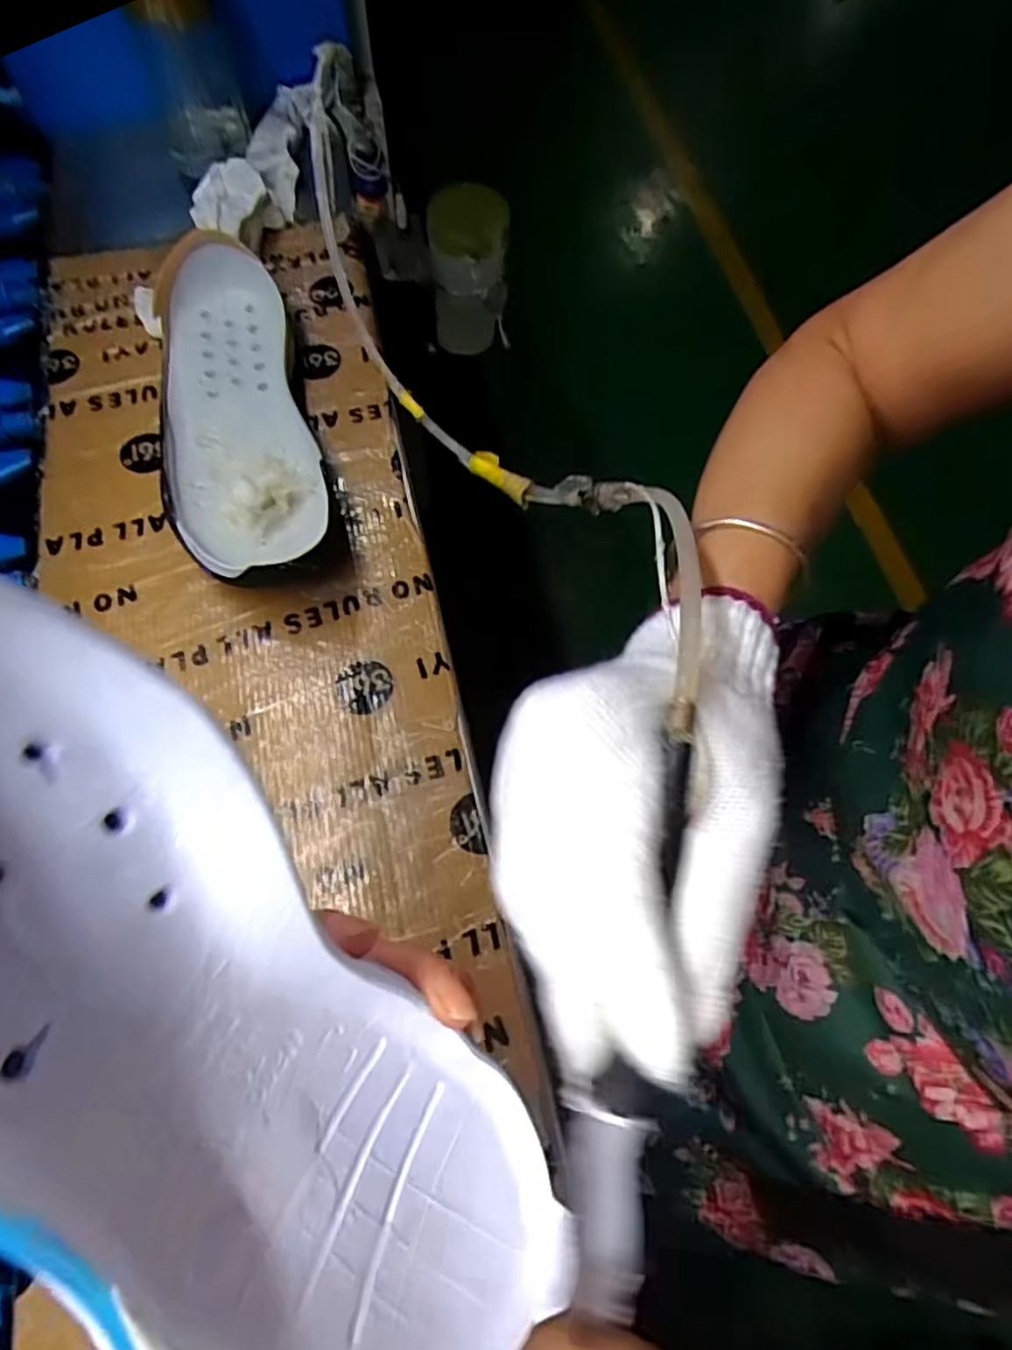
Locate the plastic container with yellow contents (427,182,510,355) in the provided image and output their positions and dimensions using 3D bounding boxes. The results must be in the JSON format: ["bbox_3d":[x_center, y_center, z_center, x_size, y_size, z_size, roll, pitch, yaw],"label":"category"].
[{"bbox_3d":[-0.033,-0.378,0.666,0.073,0.146,0.054,-3,68,0],"label":"plastic container with yellow contents"}]

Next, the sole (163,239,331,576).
[{"bbox_3d":[-0.171,-0.162,0.439,0.091,0.049,0.262,-15,68,-8],"label":"sole"}]

